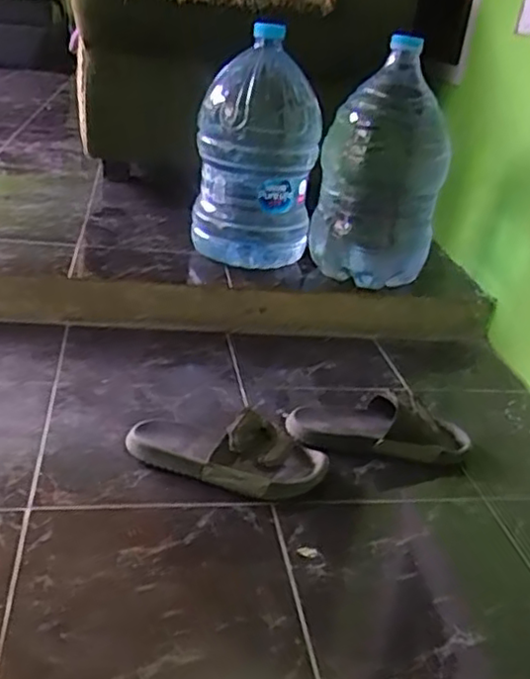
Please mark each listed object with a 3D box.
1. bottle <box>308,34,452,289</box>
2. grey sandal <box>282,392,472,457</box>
[{"bbox_3d":[0.220,-0.311,1.265,0.206,0.401,0.172,-1,26,-19],"label":"bottle"},{"bbox_3d":[0.165,0.119,1.006,0.255,0.073,0.100,9,28,4],"label":"grey sandal"}]

